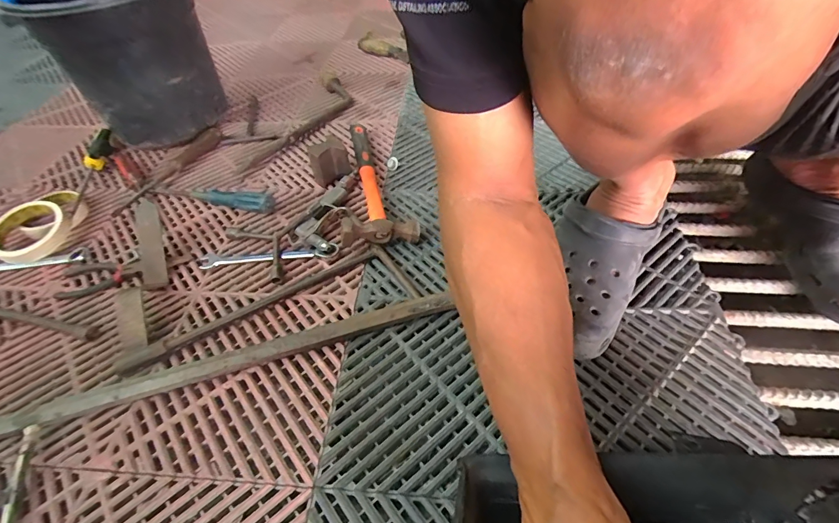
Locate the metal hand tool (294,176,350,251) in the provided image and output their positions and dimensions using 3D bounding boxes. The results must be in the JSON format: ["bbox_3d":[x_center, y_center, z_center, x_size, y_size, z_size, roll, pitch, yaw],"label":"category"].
[{"bbox_3d":[-0.124,-0.068,0.565,0.053,0.025,0.146,9,51,12],"label":"metal hand tool"}]

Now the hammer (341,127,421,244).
[{"bbox_3d":[-0.079,-0.129,0.601,0.094,0.052,0.291,-13,50,-6],"label":"hammer"}]

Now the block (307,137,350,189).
[{"bbox_3d":[-0.135,-0.149,0.612,0.053,0.063,0.033,-21,51,-13],"label":"block"}]

